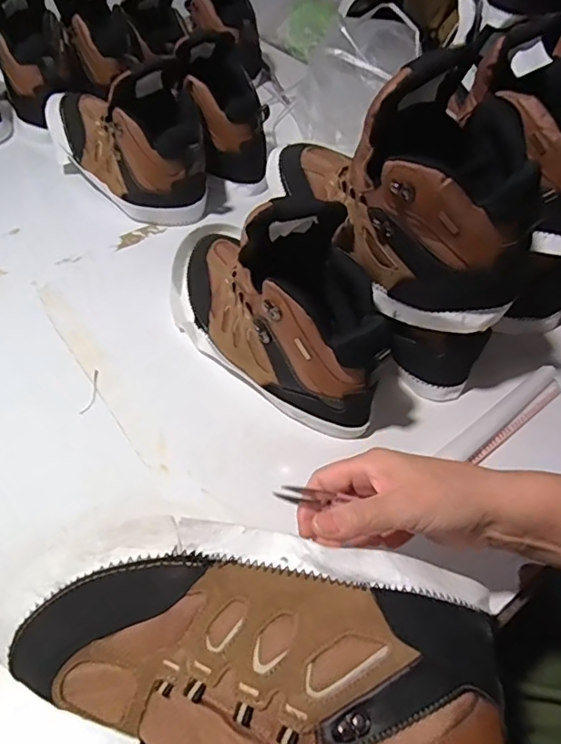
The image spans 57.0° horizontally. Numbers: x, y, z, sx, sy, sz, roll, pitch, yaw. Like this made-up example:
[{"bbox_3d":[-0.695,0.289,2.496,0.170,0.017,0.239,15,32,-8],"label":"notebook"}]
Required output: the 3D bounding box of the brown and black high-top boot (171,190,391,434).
[{"bbox_3d":[-0.009,-0.086,0.486,0.283,0.160,0.118,36,55,25],"label":"brown and black high-top boot"}]

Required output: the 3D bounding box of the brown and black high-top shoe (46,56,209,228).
[{"bbox_3d":[-0.205,-0.331,0.692,0.281,0.139,0.134,37,55,25],"label":"brown and black high-top shoe"}]

